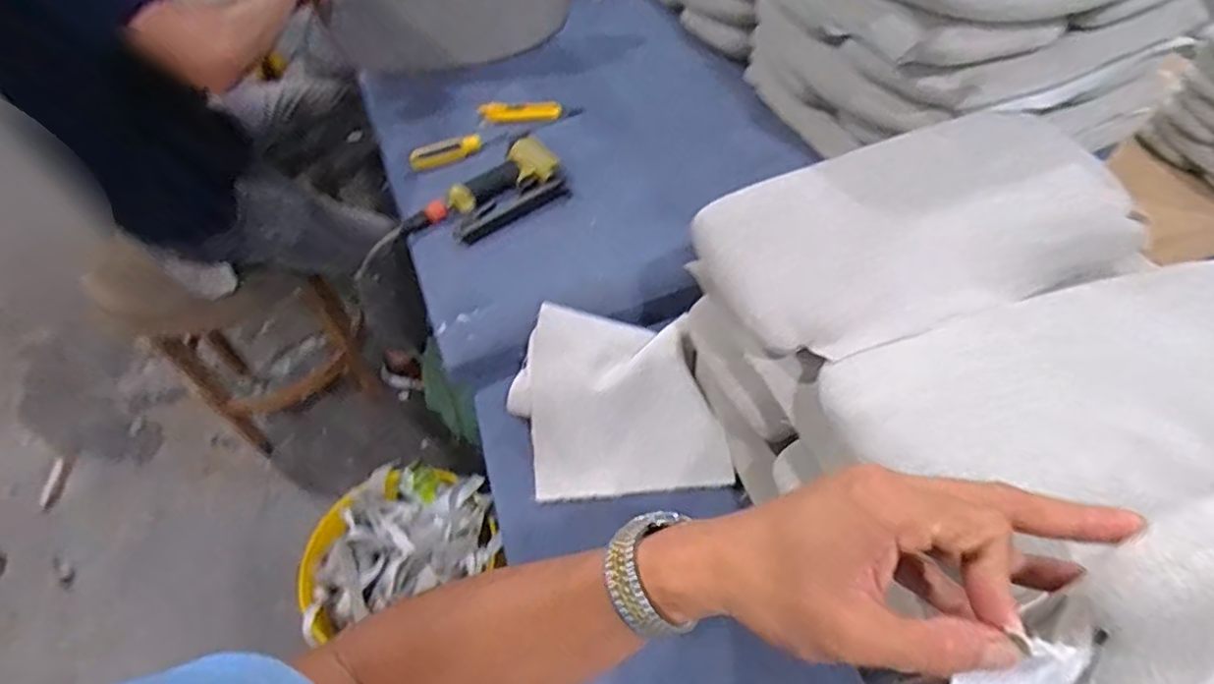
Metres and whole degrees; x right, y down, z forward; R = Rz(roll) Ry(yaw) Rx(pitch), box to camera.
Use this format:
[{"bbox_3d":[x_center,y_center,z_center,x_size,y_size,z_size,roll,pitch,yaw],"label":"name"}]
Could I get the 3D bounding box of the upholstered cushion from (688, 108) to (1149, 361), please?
[{"bbox_3d":[0.312,-0.122,0.674,0.430,0.052,0.235,-16,52,-8],"label":"upholstered cushion"}]

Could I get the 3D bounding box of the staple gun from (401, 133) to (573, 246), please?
[{"bbox_3d":[-0.182,-0.214,0.980,0.243,0.043,0.126,-31,56,-18],"label":"staple gun"}]

